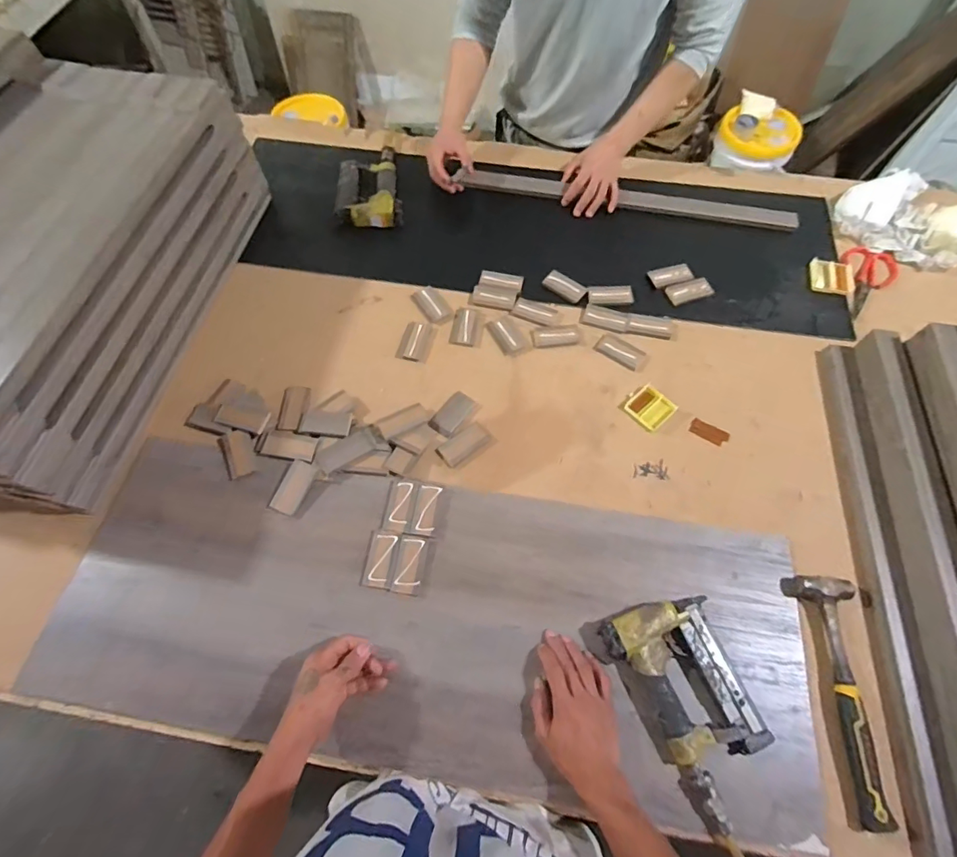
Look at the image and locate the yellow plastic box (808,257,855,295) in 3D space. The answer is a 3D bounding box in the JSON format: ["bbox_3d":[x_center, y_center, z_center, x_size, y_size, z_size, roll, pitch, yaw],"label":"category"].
[{"bbox_3d":[0.688,-0.296,0.939,0.076,0.020,0.078,16,65,7],"label":"yellow plastic box"}]

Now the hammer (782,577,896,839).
[{"bbox_3d":[0.462,0.331,0.609,0.080,0.026,0.277,3,64,1],"label":"hammer"}]

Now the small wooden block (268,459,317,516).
[{"bbox_3d":[-0.283,0.089,0.737,0.043,0.012,0.080,20,66,9],"label":"small wooden block"}]

